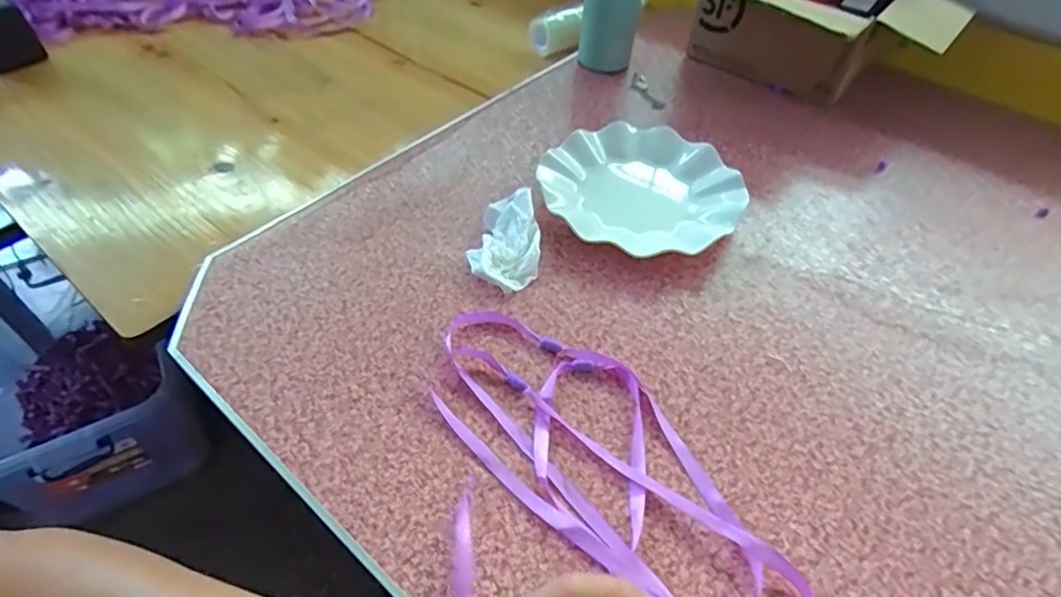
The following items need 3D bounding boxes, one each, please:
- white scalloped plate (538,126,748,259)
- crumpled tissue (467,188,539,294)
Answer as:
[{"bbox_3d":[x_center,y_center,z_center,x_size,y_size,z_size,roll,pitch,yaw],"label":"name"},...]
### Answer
[{"bbox_3d":[0.106,-0.104,0.549,0.185,0.029,0.185,1,49,-2],"label":"white scalloped plate"},{"bbox_3d":[-0.021,-0.053,0.491,0.056,0.031,0.096,7,49,3],"label":"crumpled tissue"}]

